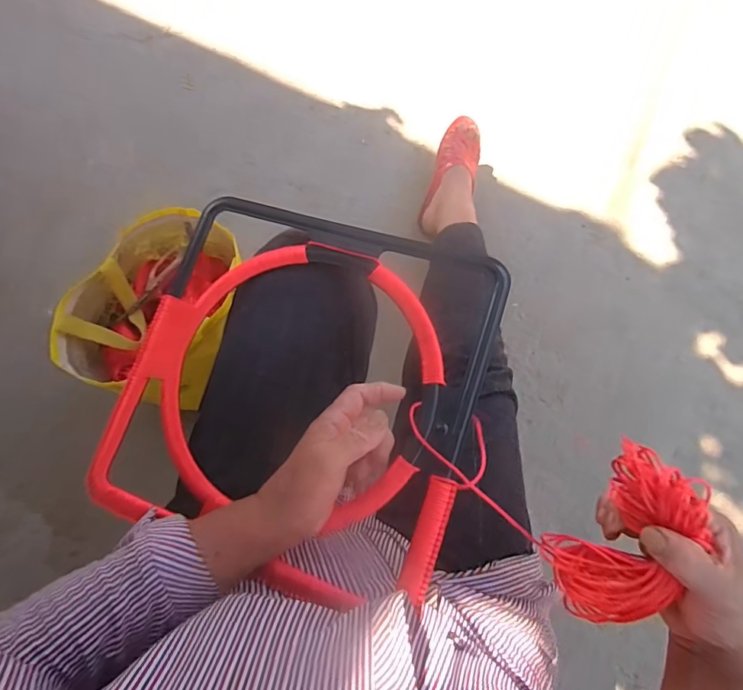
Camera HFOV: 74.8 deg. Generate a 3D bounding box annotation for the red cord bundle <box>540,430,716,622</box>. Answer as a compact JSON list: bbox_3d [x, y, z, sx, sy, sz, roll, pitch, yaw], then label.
[{"bbox_3d":[0.192,0.146,0.368,0.073,0.065,0.134,24,108,7],"label":"red cord bundle"}]

